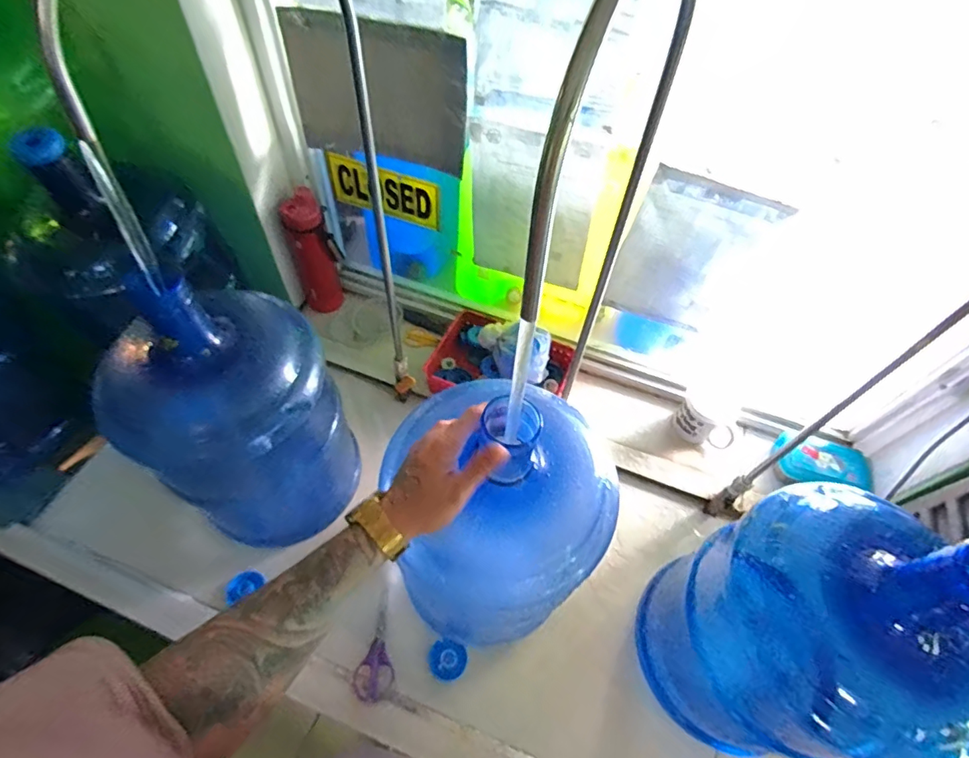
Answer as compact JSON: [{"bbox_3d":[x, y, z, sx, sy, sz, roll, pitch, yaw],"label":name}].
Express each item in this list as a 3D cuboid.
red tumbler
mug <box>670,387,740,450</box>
[{"bbox_3d":[-0.343,-0.248,1.003,0.078,0.261,0.081,2,55,-3],"label":"red tumbler"},{"bbox_3d":[0.424,0.076,0.961,0.101,0.100,0.092,15,56,6],"label":"mug"}]

